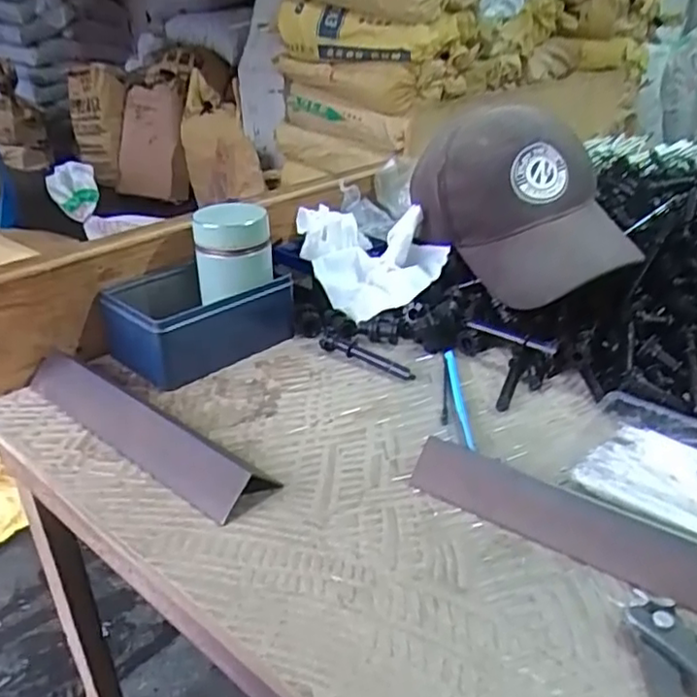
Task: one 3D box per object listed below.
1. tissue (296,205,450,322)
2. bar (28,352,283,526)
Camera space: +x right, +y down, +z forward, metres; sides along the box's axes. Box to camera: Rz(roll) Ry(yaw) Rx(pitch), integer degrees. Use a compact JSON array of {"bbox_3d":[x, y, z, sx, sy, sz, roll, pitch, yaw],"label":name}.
[{"bbox_3d":[0.025,-0.092,0.666,0.128,0.074,0.151,-9,30,-14],"label":"tissue"},{"bbox_3d":[-0.151,0.050,0.466,0.235,0.027,0.040,22,36,35],"label":"bar"}]

